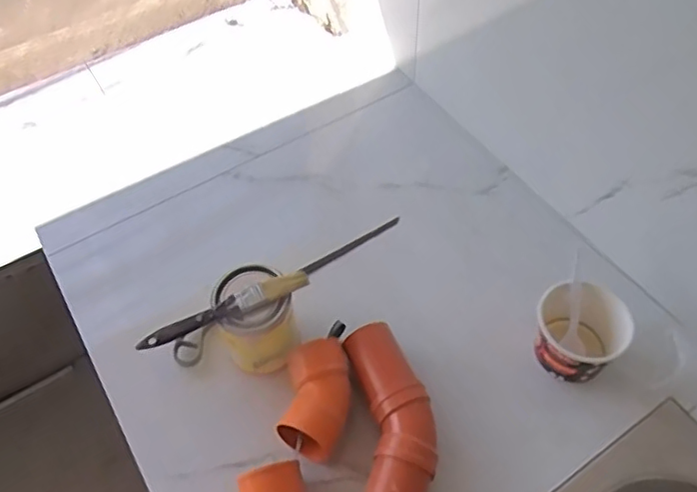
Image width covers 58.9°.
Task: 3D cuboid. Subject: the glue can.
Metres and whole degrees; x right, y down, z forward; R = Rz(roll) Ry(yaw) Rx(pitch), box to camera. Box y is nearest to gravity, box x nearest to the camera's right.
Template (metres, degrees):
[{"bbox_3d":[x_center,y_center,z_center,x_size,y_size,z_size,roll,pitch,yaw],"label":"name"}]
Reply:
[{"bbox_3d":[-0.100,0.086,0.679,0.087,0.110,0.083,-1,54,1],"label":"glue can"}]

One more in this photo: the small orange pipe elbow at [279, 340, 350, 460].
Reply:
[{"bbox_3d":[-0.032,0.164,0.656,0.073,0.067,0.116,4,55,5],"label":"small orange pipe elbow"}]

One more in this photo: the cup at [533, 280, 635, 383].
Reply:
[{"bbox_3d":[0.246,0.098,0.664,0.089,0.087,0.086,-1,54,1],"label":"cup"}]

